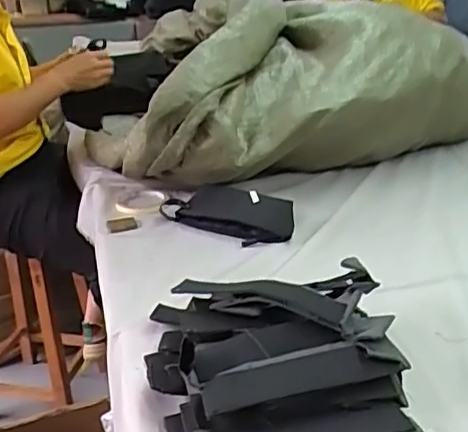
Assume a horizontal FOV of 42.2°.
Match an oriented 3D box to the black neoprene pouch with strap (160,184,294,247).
[{"bbox_3d":[-0.007,-0.008,0.990,0.228,0.037,0.115,19,30,39],"label":"black neoprene pouch with strap"}]

